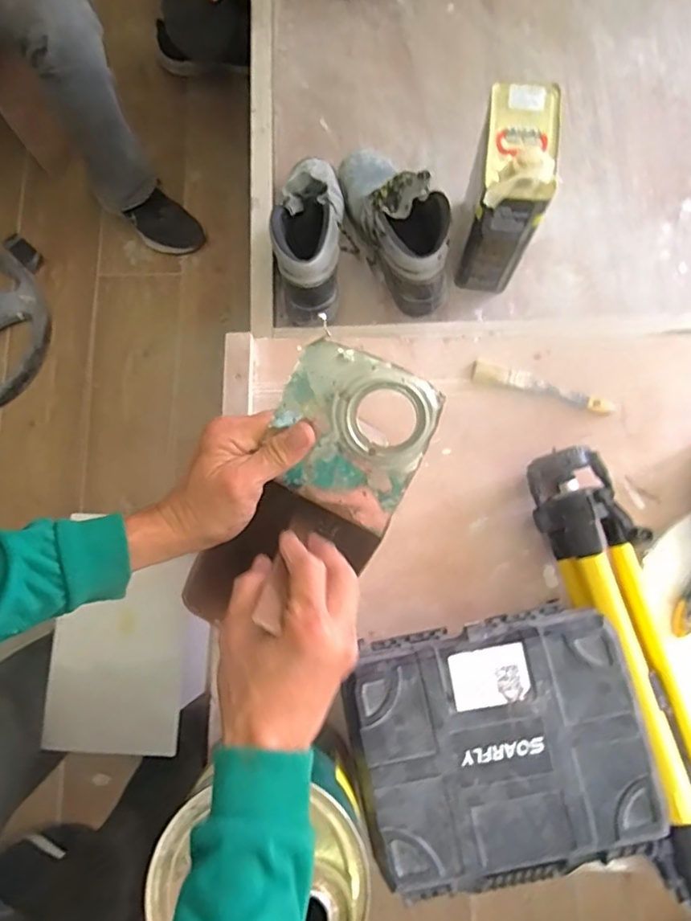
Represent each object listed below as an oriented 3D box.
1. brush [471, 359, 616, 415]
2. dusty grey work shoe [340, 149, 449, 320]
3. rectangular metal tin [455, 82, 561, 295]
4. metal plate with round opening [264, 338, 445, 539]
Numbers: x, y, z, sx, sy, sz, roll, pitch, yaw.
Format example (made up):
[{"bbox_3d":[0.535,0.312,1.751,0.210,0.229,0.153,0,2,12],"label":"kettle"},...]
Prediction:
[{"bbox_3d":[0.245,-0.092,0.711,0.174,0.013,0.027,17,80,5],"label":"brush"},{"bbox_3d":[0.078,-0.378,0.899,0.105,0.154,0.287,-23,79,-3],"label":"dusty grey work shoe"},{"bbox_3d":[0.222,-0.381,0.832,0.097,0.259,0.169,7,79,3],"label":"rectangular metal tin"},{"bbox_3d":[0.001,-0.014,0.379,0.098,0.012,0.113,27,116,4],"label":"metal plate with round opening"}]

